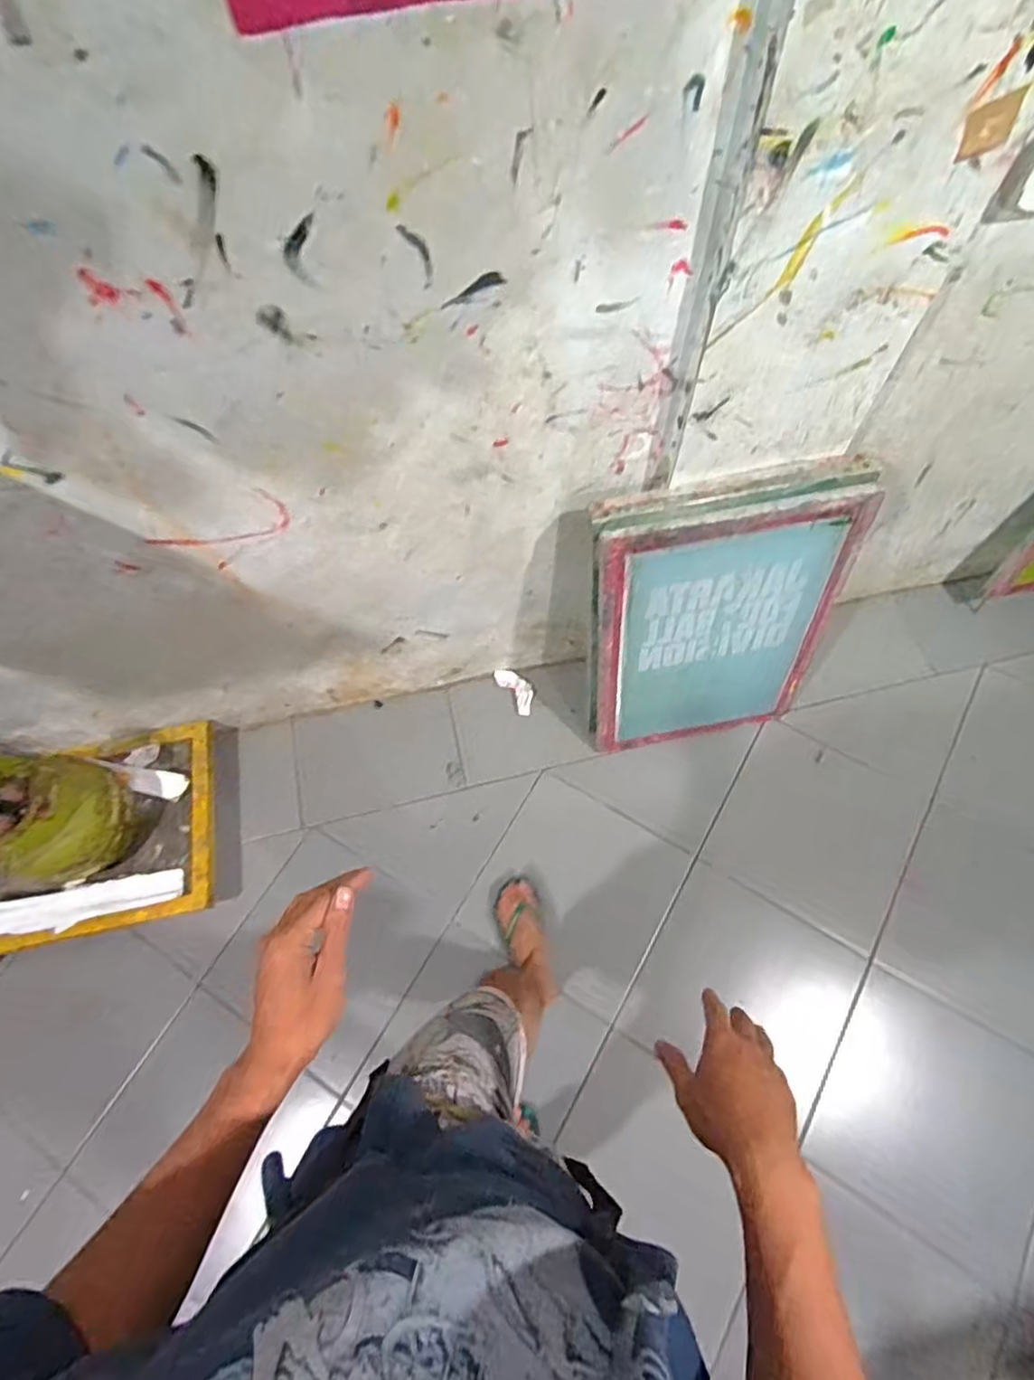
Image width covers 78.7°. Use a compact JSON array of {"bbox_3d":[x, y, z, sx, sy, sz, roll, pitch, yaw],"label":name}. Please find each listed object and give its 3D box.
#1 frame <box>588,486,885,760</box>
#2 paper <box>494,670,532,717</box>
[{"bbox_3d":[0.390,-0.091,1.266,0.464,0.660,0.044,-10,53,-1],"label":"frame"},{"bbox_3d":[0.002,-0.001,1.612,0.063,0.011,0.140,-31,69,-10],"label":"paper"}]

